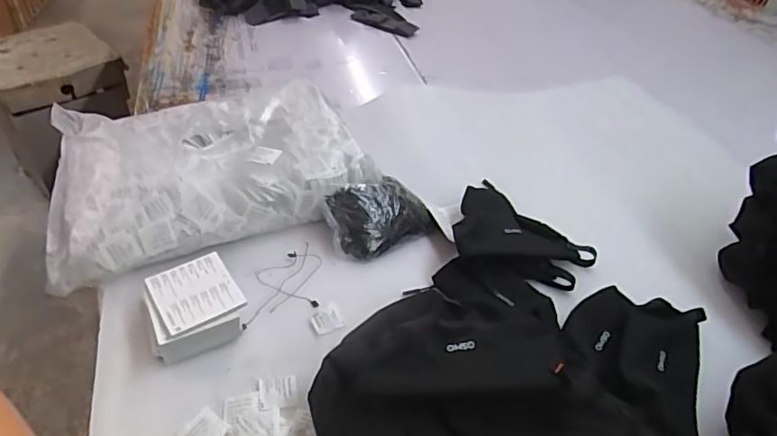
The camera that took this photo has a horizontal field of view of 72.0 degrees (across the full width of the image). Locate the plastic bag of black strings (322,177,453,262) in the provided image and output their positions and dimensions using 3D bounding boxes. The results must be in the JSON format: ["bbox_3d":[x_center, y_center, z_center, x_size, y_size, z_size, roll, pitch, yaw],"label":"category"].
[{"bbox_3d":[-0.008,-0.004,0.788,0.159,0.067,0.098,-15,45,-21],"label":"plastic bag of black strings"}]

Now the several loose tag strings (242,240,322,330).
[{"bbox_3d":[-0.137,0.087,0.719,0.086,0.009,0.151,3,41,-2],"label":"several loose tag strings"}]

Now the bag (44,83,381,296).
[{"bbox_3d":[-0.288,-0.088,0.837,0.444,0.098,0.343,-15,45,-21],"label":"bag"}]

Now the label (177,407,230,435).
[{"bbox_3d":[-0.191,0.222,0.555,0.038,0.004,0.039,29,46,25],"label":"label"}]

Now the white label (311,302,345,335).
[{"bbox_3d":[-0.079,0.126,0.675,0.037,0.006,0.038,-15,45,-21],"label":"white label"}]

